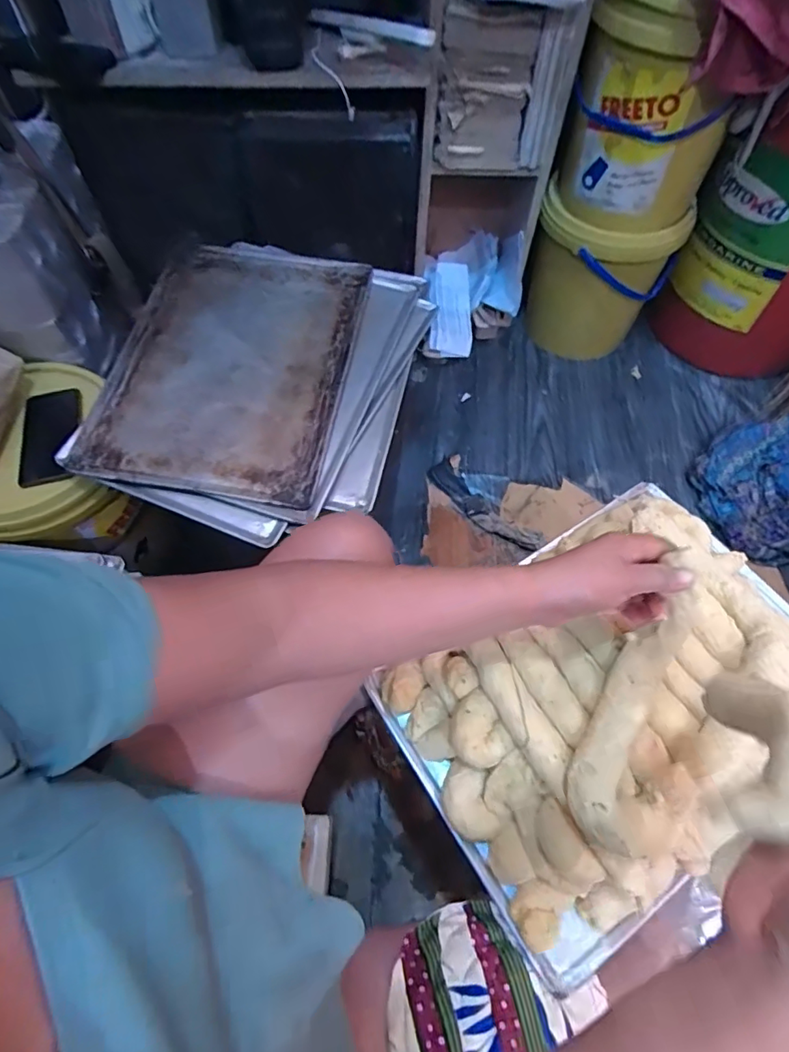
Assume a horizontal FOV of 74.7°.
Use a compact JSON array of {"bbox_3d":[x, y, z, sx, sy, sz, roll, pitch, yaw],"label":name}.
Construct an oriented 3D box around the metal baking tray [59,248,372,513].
[{"bbox_3d":[-0.237,-0.247,0.770,0.344,0.033,0.450,8,60,6],"label":"metal baking tray"}]

